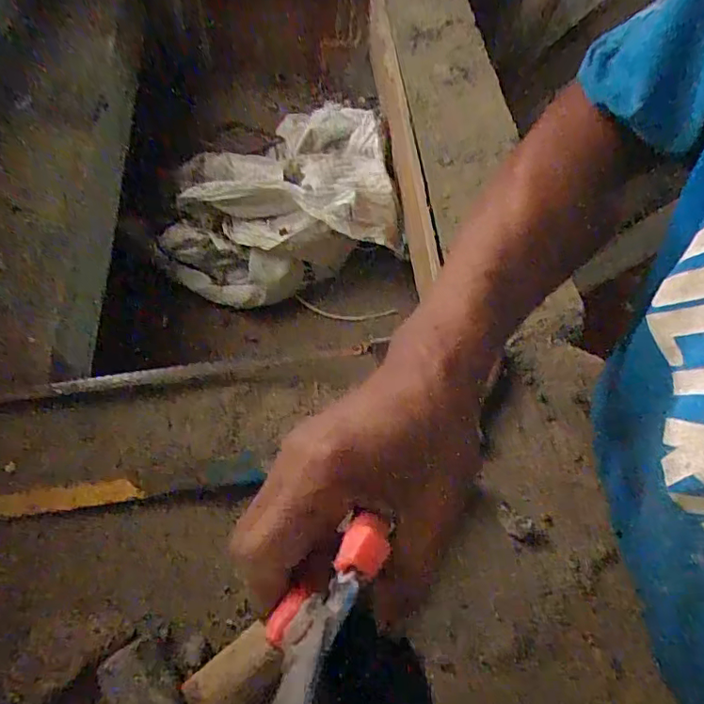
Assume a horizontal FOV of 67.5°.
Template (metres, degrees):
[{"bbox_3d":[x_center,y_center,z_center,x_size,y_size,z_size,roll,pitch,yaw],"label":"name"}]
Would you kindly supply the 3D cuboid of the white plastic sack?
[{"bbox_3d":[-0.104,-0.214,0.717,0.306,0.114,0.267,-9,61,-10],"label":"white plastic sack"}]

